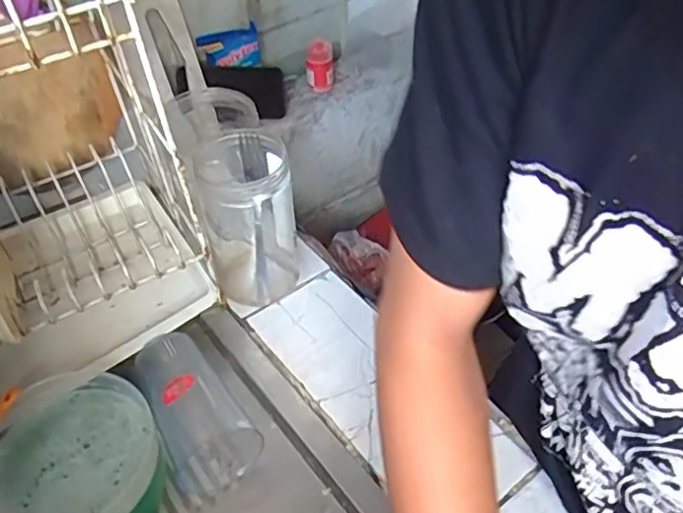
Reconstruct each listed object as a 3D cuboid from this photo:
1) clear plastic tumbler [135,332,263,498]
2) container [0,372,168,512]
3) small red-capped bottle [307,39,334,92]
[{"bbox_3d":[-0.137,0.134,0.545,0.074,0.069,0.142,-27,50,-22],"label":"clear plastic tumbler"},{"bbox_3d":[-0.224,0.181,0.513,0.154,0.058,0.144,33,55,30],"label":"container"},{"bbox_3d":[-0.033,-0.296,0.945,0.040,0.080,0.032,-2,45,0],"label":"small red-capped bottle"}]

